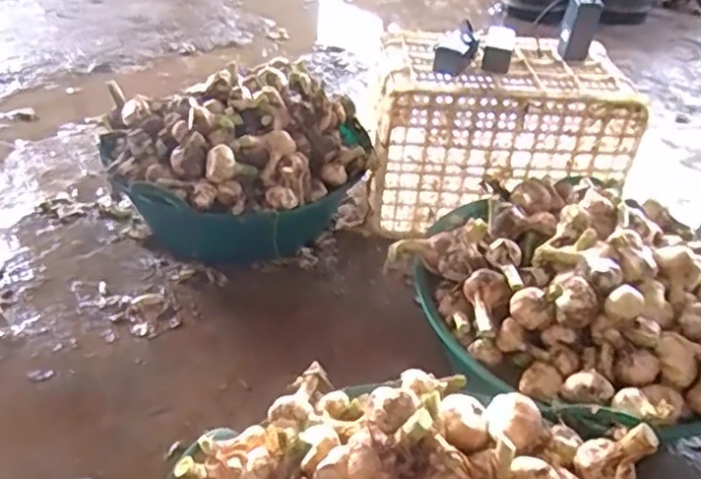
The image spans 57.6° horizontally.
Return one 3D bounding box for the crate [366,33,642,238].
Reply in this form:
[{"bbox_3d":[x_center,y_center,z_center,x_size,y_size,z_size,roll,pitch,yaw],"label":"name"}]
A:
[{"bbox_3d":[0.285,-0.225,1.334,0.495,0.289,0.287,0,36,-9],"label":"crate"}]

